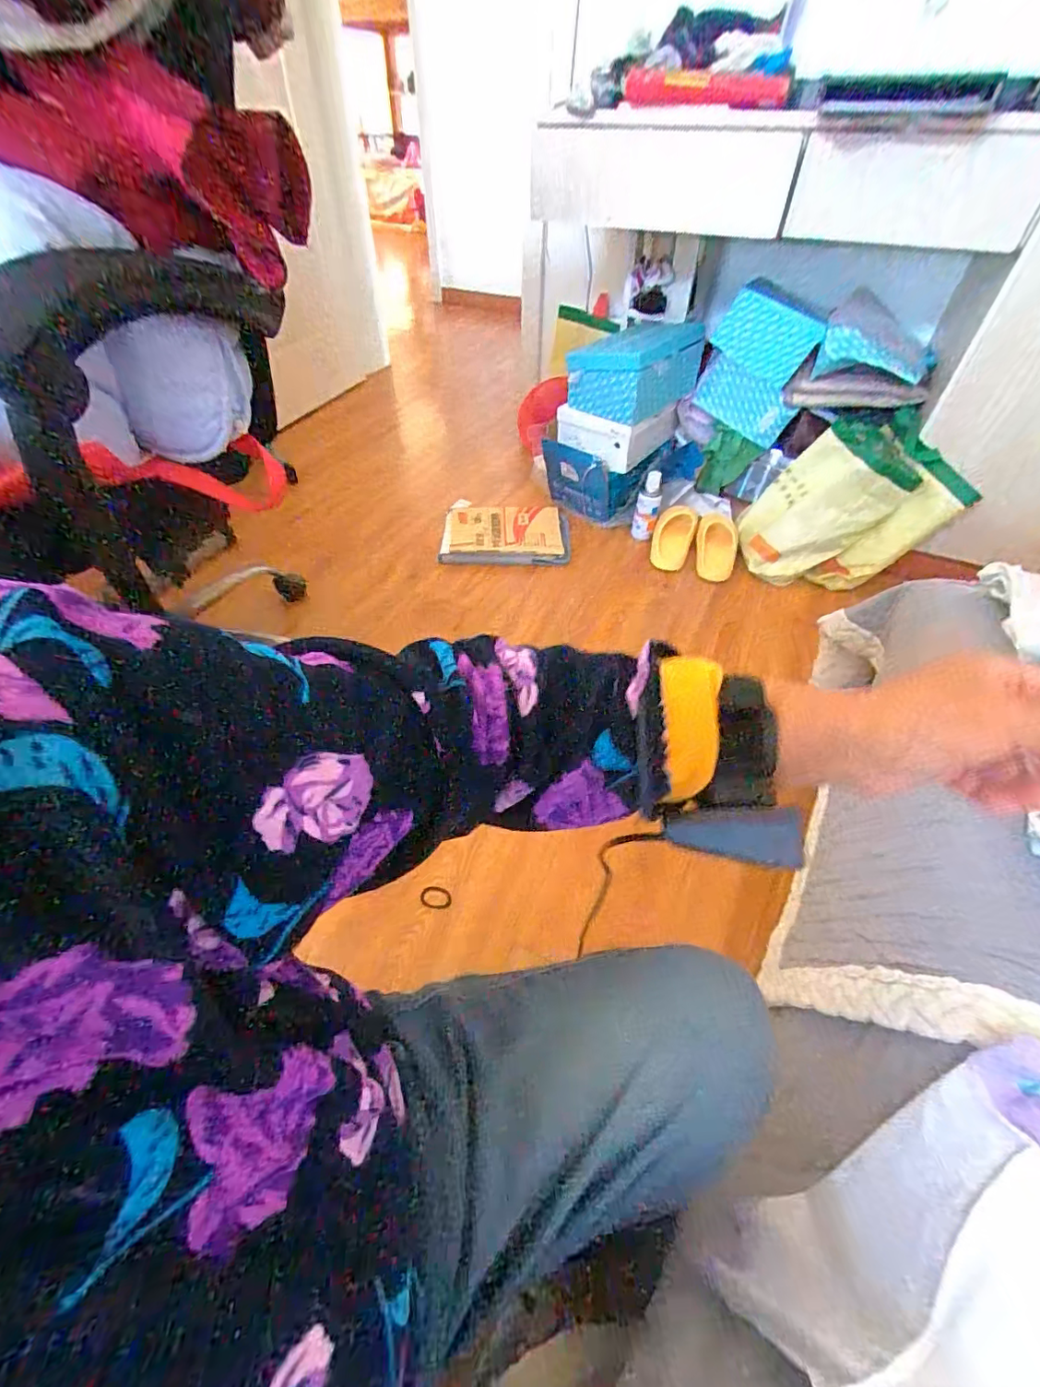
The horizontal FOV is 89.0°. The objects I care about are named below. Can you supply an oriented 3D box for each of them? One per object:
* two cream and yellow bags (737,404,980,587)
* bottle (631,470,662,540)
[{"bbox_3d":[0.795,-0.460,1.312,0.412,0.319,0.265,14,49,11],"label":"two cream and yellow bags"},{"bbox_3d":[0.348,-0.512,1.440,0.064,0.156,0.053,7,48,5],"label":"bottle"}]

